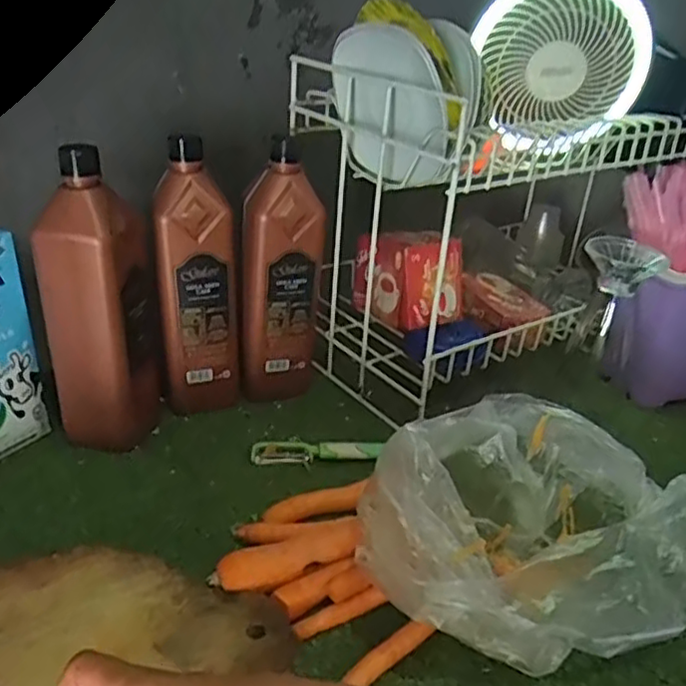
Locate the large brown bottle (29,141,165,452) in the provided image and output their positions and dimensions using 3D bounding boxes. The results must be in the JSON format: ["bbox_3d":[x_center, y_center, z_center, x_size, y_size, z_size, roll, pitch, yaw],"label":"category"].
[{"bbox_3d":[-0.209,-0.031,0.581,0.077,0.256,0.080,5,28,-1],"label":"large brown bottle"}]

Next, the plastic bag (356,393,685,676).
[{"bbox_3d":[0.128,0.141,0.462,0.195,0.112,0.230,26,35,34],"label":"plastic bag"}]

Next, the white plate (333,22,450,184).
[{"bbox_3d":[0.040,-0.208,0.596,0.019,0.132,0.140,-31,43,-27],"label":"white plate"}]

